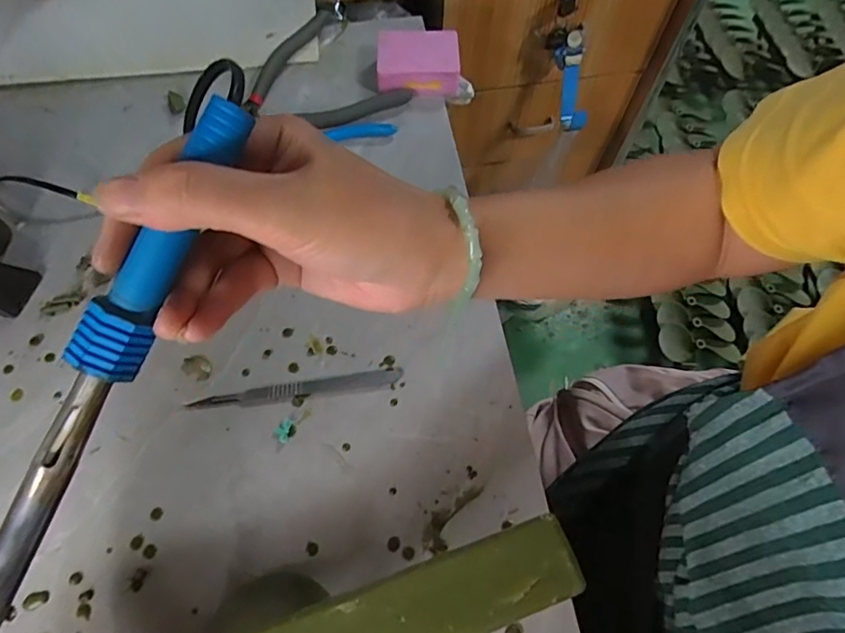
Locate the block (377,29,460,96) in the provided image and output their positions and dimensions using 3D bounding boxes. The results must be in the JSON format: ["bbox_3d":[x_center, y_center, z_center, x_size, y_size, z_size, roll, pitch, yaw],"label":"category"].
[{"bbox_3d":[-0.003,-0.239,0.480,0.075,0.023,0.065,5,64,2],"label":"block"}]

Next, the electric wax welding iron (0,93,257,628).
[{"bbox_3d":[-0.135,0.053,0.193,0.017,0.021,0.287,29,94,13],"label":"electric wax welding iron"}]

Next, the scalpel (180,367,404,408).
[{"bbox_3d":[-0.086,0.050,0.351,0.143,0.004,0.013,-8,65,-4],"label":"scalpel"}]

